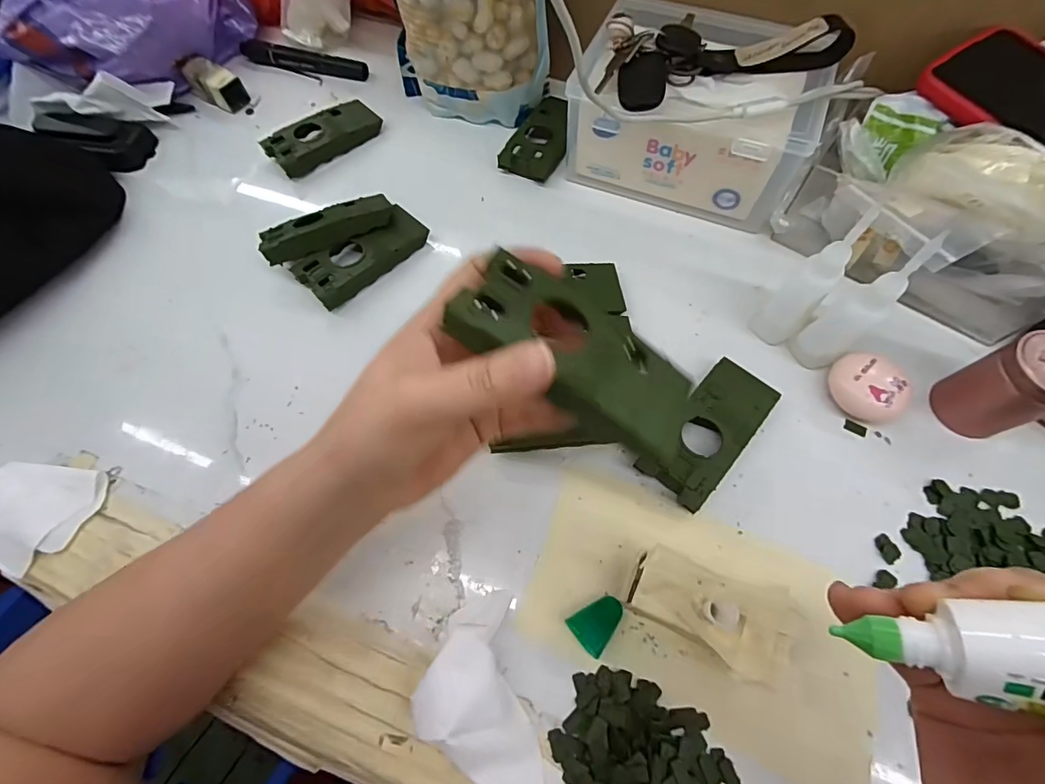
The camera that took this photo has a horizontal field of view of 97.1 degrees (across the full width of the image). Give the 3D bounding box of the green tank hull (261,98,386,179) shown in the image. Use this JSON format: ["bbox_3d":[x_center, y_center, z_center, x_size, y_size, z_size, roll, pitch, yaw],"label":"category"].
[{"bbox_3d":[-0.185,-0.239,0.432,0.046,0.018,0.103,42,72,18],"label":"green tank hull"}]

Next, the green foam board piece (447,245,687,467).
[{"bbox_3d":[0.025,-0.017,0.188,0.100,0.012,0.052,35,70,1],"label":"green foam board piece"}]

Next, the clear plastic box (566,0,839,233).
[{"bbox_3d":[0.134,-0.224,0.371,0.180,0.102,0.138,19,67,10],"label":"clear plastic box"}]

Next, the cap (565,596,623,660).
[{"bbox_3d":[0.044,0.131,0.262,0.030,0.013,0.024,-37,70,-15],"label":"cap"}]

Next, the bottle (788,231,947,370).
[{"bbox_3d":[0.205,-0.051,0.286,0.027,0.105,0.030,-21,66,-8],"label":"bottle"}]

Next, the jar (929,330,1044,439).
[{"bbox_3d":[0.303,-0.003,0.285,0.039,0.063,0.043,-19,66,-7],"label":"jar"}]

